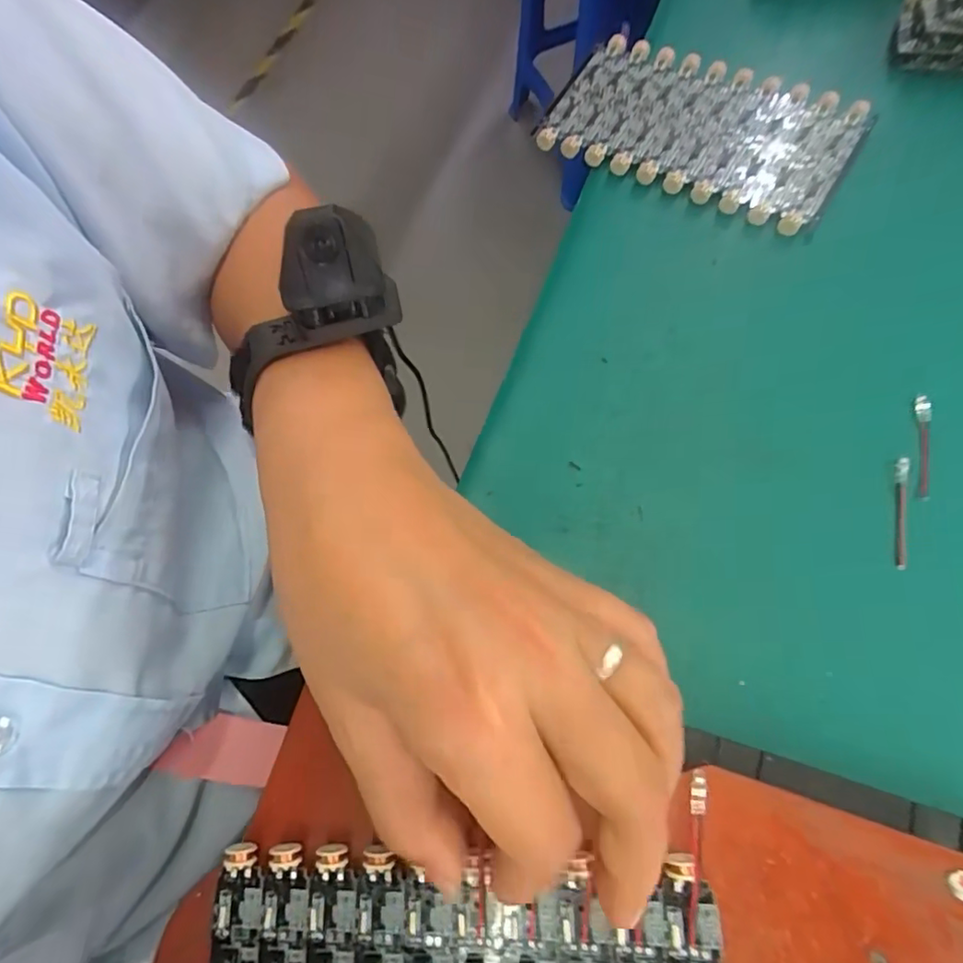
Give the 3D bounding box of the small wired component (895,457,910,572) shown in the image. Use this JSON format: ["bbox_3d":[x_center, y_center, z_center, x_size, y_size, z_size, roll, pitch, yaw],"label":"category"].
[{"bbox_3d":[0.176,0.013,0.240,0.006,0.004,0.048,12,72,10],"label":"small wired component"}]

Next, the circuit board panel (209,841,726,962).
[{"bbox_3d":[-0.008,0.141,0.176,0.155,0.010,0.047,-1,69,8],"label":"circuit board panel"}]

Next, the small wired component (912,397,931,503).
[{"bbox_3d":[0.191,-0.015,0.247,0.008,0.004,0.048,12,72,10],"label":"small wired component"}]

